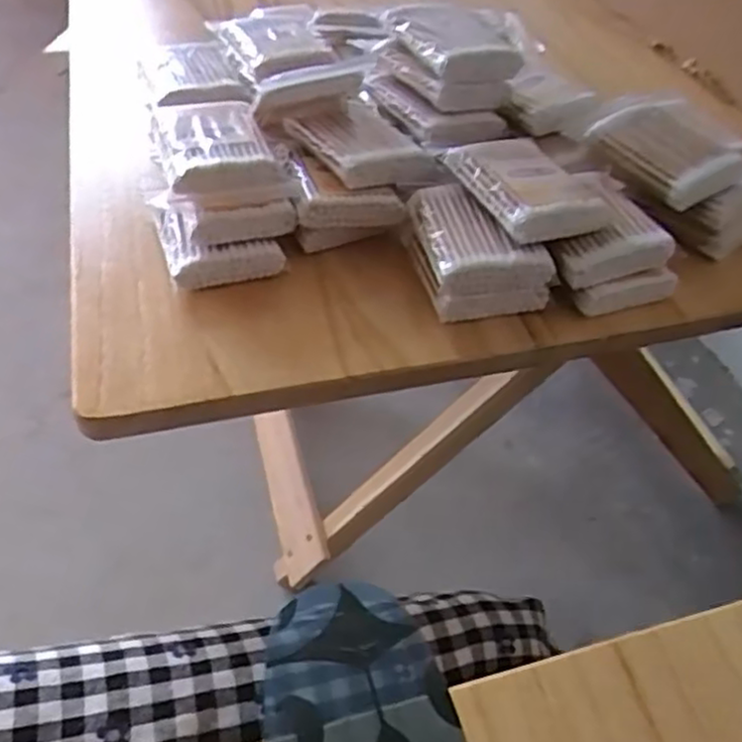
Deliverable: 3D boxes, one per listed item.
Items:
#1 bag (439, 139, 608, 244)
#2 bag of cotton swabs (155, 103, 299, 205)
[{"bbox_3d":[0.074,-0.090,0.358,0.049,0.016,0.068,-18,50,-20],"label":"bag"},{"bbox_3d":[-0.079,-0.116,0.382,0.059,0.018,0.086,-12,49,-16],"label":"bag of cotton swabs"}]

